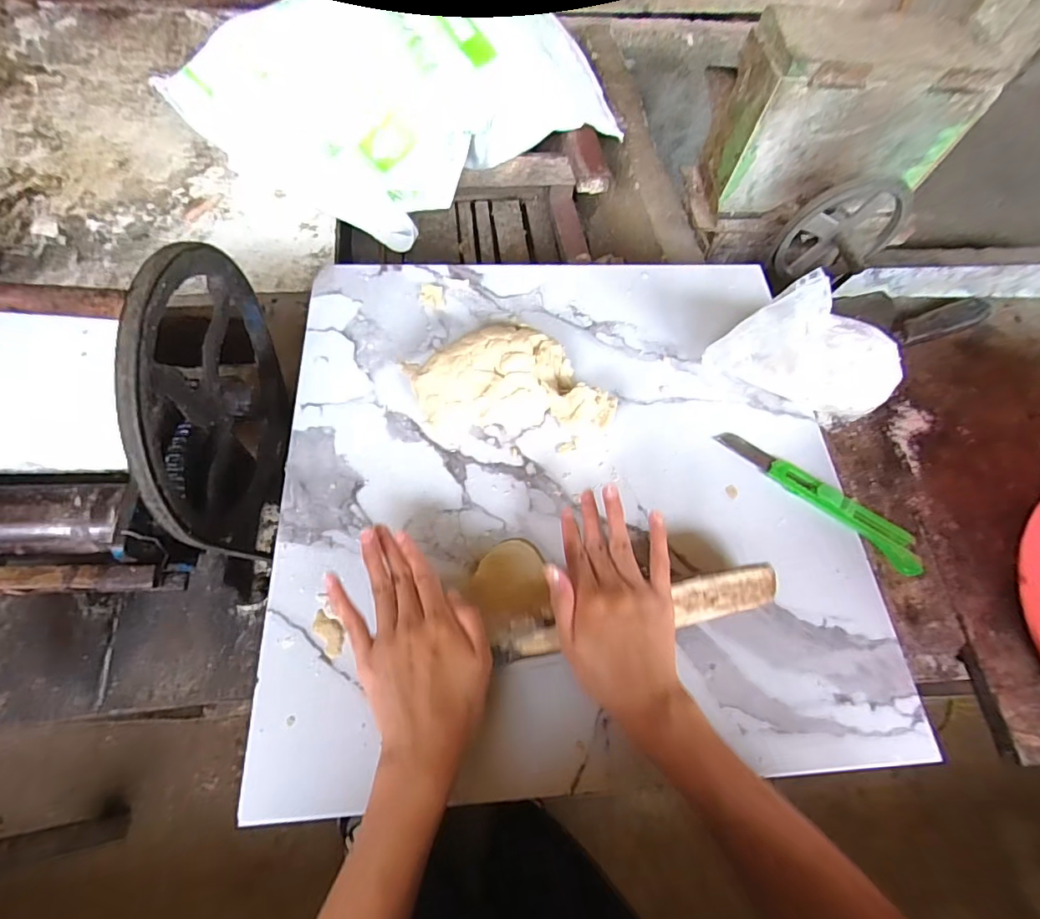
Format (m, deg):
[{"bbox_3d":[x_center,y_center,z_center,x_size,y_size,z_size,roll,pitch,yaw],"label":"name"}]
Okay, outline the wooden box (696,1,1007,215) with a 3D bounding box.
[{"bbox_3d":[0.500,-0.534,0.819,0.345,0.223,0.140,-3,65,-8],"label":"wooden box"}]

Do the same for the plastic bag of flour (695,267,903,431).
[{"bbox_3d":[0.267,-0.103,0.468,0.168,0.120,0.061,19,65,5],"label":"plastic bag of flour"}]

